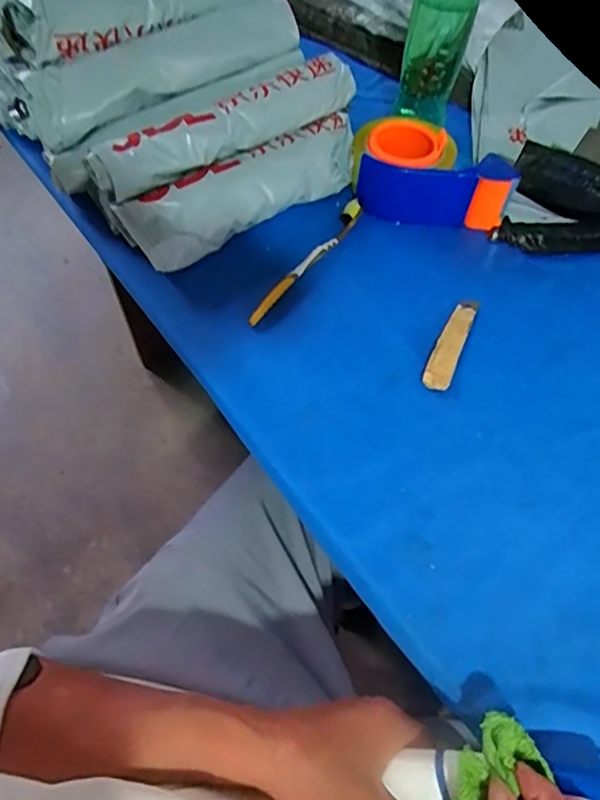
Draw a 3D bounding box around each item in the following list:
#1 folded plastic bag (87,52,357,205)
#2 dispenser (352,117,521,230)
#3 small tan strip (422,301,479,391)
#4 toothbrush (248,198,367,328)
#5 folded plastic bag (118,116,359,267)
[{"bbox_3d":[-0.064,-0.259,0.507,0.268,0.037,0.048,-30,65,-20],"label":"folded plastic bag"},{"bbox_3d":[0.130,-0.230,0.546,0.151,0.052,0.092,3,61,0],"label":"dispenser"},{"bbox_3d":[0.133,-0.052,0.473,0.022,0.005,0.107,22,63,11],"label":"small tan strip"},{"bbox_3d":[0.009,-0.132,0.509,0.016,0.010,0.176,31,65,15],"label":"toothbrush"},{"bbox_3d":[-0.046,-0.206,0.525,0.255,0.050,0.065,-36,67,-19],"label":"folded plastic bag"}]

